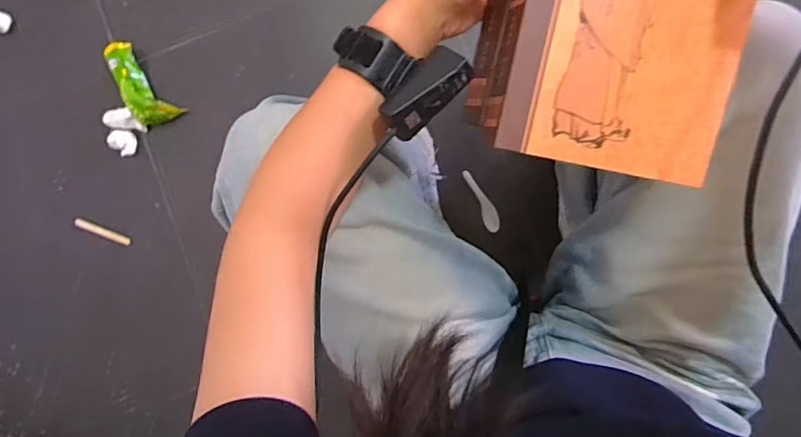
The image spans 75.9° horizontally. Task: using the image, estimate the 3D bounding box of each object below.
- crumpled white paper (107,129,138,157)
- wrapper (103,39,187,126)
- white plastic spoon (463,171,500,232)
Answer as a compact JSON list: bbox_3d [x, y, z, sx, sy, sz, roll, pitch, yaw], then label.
[{"bbox_3d":[-0.502,-0.137,0.928,0.038,0.037,0.045,10,92,5],"label":"crumpled white paper"},{"bbox_3d":[-0.469,-0.236,0.918,0.067,0.048,0.166,-41,88,4],"label":"wrapper"},{"bbox_3d":[0.139,-0.031,0.869,0.028,0.019,0.112,-23,91,5],"label":"white plastic spoon"}]

